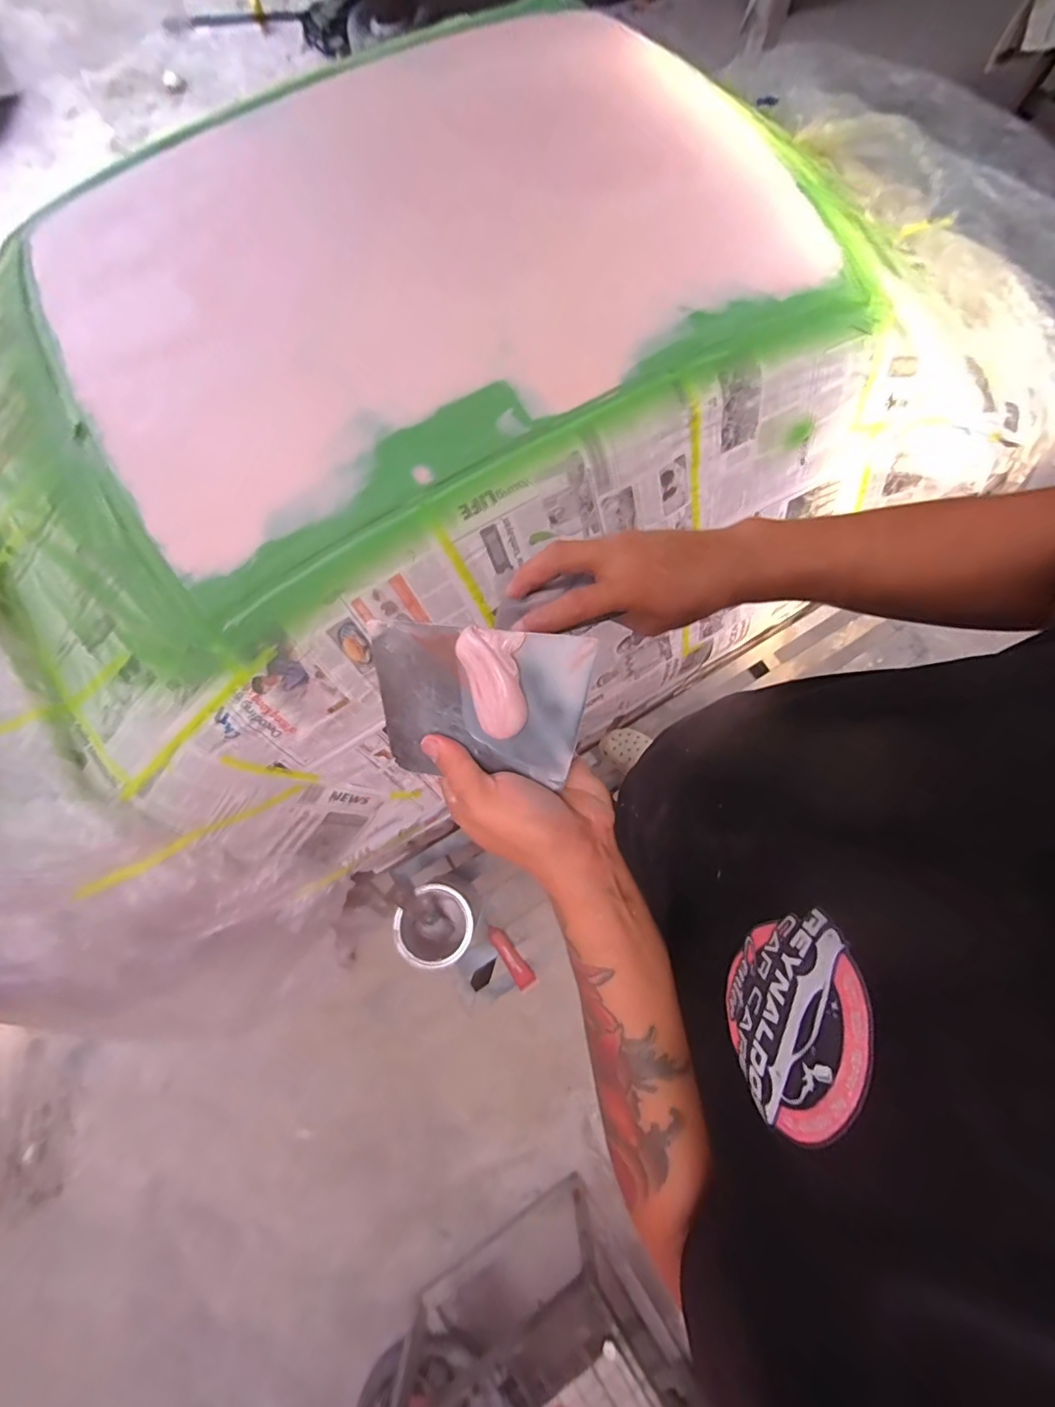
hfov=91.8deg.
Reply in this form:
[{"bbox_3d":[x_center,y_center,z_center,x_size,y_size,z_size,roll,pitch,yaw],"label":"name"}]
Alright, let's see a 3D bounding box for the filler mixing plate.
[{"bbox_3d":[-0.031,0.001,0.296,0.130,0.019,0.088,4,105,18],"label":"filler mixing plate"}]

